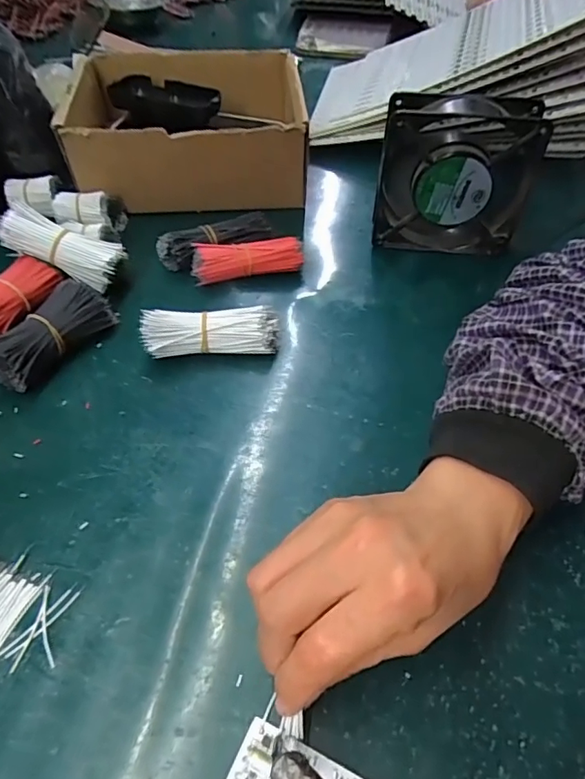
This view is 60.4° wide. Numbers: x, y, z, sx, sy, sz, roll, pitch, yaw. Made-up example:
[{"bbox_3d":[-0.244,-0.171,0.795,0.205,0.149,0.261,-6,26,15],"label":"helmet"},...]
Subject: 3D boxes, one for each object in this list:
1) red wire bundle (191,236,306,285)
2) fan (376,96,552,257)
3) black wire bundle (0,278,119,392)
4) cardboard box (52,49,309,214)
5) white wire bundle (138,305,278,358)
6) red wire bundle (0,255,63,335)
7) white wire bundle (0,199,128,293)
[{"bbox_3d":[-0.038,-0.110,0.429,0.092,0.027,0.029,-9,50,-9],"label":"red wire bundle"},{"bbox_3d":[0.133,-0.176,0.425,0.117,0.124,0.045,7,50,5],"label":"fan"},{"bbox_3d":[-0.175,-0.040,0.365,0.034,0.038,0.096,30,55,22],"label":"black wire bundle"},{"bbox_3d":[-0.100,-0.263,0.513,0.214,0.092,0.174,-2,50,-3],"label":"cardboard box"},{"bbox_3d":[-0.060,-0.041,0.373,0.097,0.029,0.035,-7,50,-7],"label":"white wire bundle"},{"bbox_3d":[-0.220,-0.068,0.384,0.031,0.023,0.089,24,53,18],"label":"red wire bundle"},{"bbox_3d":[-0.184,-0.118,0.405,0.091,0.028,0.036,24,50,-7],"label":"white wire bundle"}]

